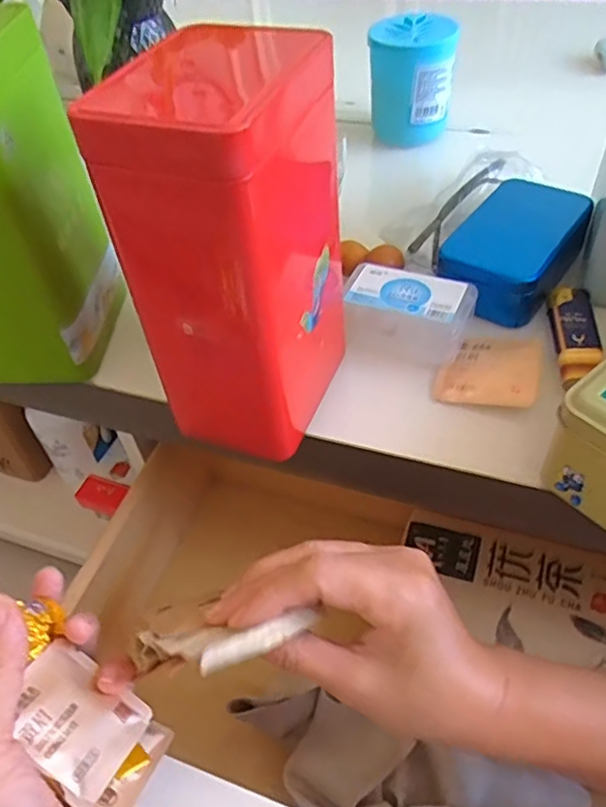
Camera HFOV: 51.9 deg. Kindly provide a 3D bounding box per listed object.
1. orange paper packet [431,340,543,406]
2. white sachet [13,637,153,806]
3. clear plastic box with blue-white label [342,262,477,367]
[{"bbox_3d":[0.107,-0.021,0.358,0.055,0.010,0.054,11,51,15],"label":"orange paper packet"},{"bbox_3d":[-0.093,0.128,0.255,0.055,0.004,0.050,39,20,4],"label":"white sachet"},{"bbox_3d":[0.062,-0.055,0.377,0.075,0.028,0.053,14,51,17],"label":"clear plastic box with blue-white label"}]

